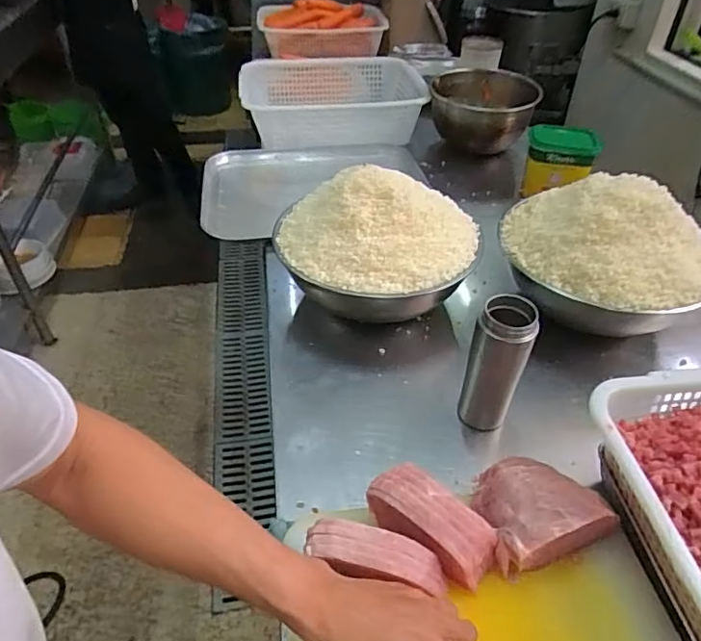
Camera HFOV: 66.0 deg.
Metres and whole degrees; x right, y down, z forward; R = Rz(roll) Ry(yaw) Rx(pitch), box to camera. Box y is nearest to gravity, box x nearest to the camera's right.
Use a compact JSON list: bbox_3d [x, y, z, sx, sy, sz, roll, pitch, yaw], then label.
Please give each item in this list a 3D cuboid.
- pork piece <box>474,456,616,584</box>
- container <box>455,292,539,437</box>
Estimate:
[{"bbox_3d":[0.179,0.183,0.541,0.114,0.047,0.105,-19,45,-22],"label":"pork piece"},{"bbox_3d":[0.175,0.055,0.651,0.063,0.172,0.059,18,44,19],"label":"container"}]

